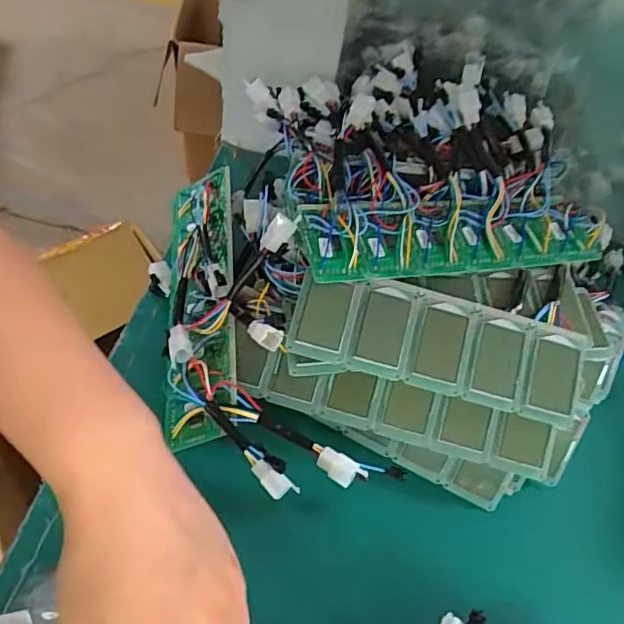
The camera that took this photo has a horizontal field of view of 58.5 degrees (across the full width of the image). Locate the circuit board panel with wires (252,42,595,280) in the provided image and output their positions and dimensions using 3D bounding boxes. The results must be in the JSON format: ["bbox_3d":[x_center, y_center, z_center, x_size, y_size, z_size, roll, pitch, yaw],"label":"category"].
[{"bbox_3d":[0.110,-0.155,0.543,0.292,0.074,0.252,-13,55,-12],"label":"circuit board panel with wires"}]

